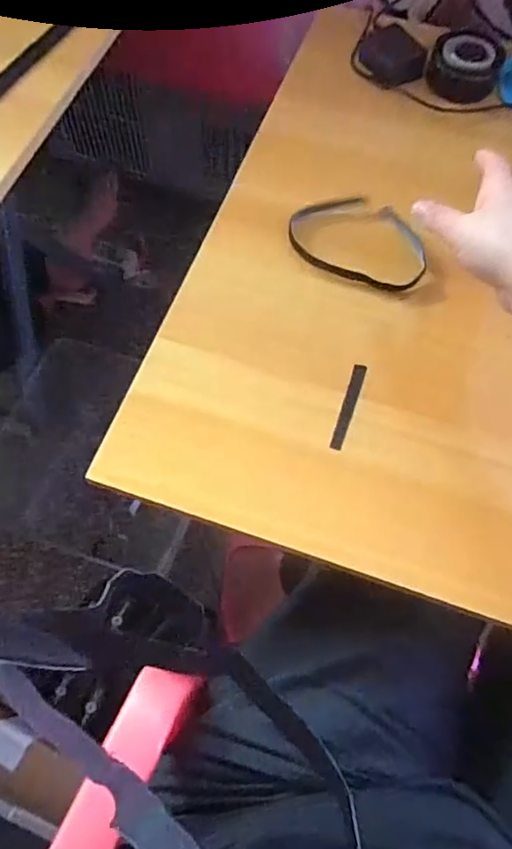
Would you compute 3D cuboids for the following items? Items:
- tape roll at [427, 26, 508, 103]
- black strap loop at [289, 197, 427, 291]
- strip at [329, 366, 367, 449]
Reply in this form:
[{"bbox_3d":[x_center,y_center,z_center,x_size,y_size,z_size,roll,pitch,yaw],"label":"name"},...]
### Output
[{"bbox_3d":[0.218,-0.376,0.583,0.073,0.040,0.073,1,66,-1],"label":"tape roll"},{"bbox_3d":[0.090,-0.160,0.473,0.120,0.014,0.088,26,68,10],"label":"black strap loop"},{"bbox_3d":[0.067,-0.014,0.398,0.009,0.006,0.071,18,66,6],"label":"strip"}]

